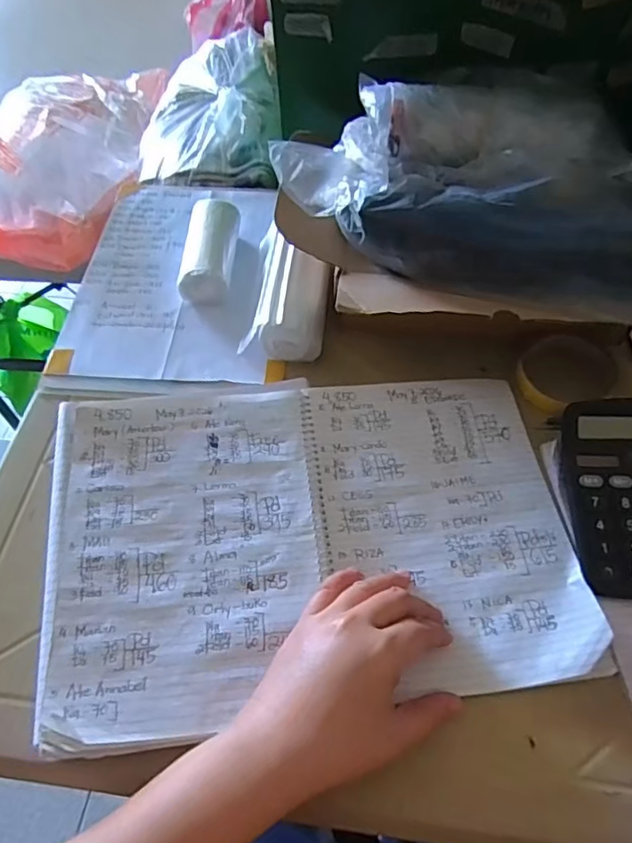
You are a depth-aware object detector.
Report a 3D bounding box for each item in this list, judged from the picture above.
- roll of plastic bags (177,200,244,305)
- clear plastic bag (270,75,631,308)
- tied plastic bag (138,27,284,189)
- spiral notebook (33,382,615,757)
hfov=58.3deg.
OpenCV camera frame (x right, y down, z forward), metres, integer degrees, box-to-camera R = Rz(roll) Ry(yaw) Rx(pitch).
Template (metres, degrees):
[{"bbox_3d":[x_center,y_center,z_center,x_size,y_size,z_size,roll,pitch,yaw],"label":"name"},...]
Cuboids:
[{"bbox_3d":[-0.107,-0.171,0.574,0.049,0.044,0.115,3,57,3],"label":"roll of plastic bags"},{"bbox_3d":[0.134,-0.192,0.461,0.321,0.088,0.148,16,59,11],"label":"clear plastic bag"},{"bbox_3d":[-0.150,-0.413,0.764,0.169,0.067,0.275,2,57,2],"label":"tied plastic bag"},{"bbox_3d":[-0.002,0.077,0.420,0.371,0.029,0.246,-8,58,-4],"label":"spiral notebook"}]

